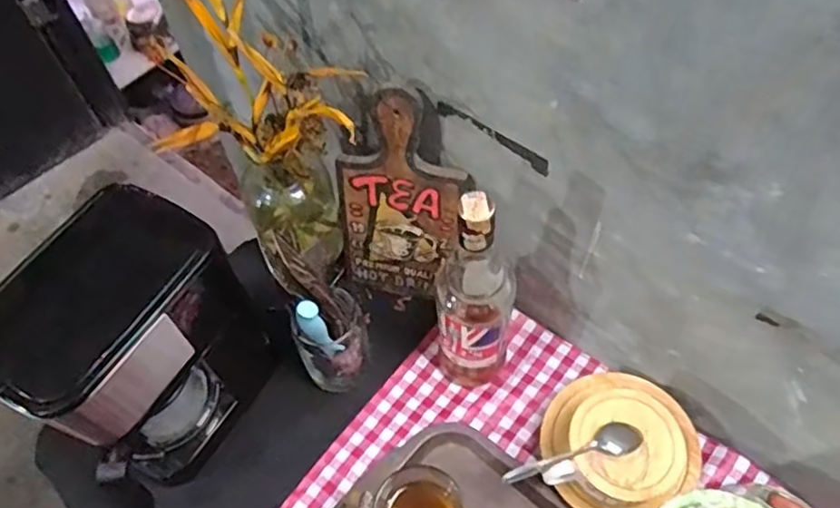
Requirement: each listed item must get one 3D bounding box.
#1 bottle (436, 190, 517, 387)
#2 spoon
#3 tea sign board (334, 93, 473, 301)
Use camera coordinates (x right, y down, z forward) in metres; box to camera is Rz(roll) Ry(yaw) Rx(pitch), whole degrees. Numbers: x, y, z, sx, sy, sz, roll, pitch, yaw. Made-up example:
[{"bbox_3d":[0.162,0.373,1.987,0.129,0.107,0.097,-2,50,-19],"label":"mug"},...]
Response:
[{"bbox_3d":[0.054,0.048,0.614,0.074,0.302,0.063,7,58,7],"label":"bottle"},{"bbox_3d":[0.140,0.186,0.574,0.126,0.030,0.028,-20,58,-10],"label":"spoon"},{"bbox_3d":[-0.020,-0.050,0.706,0.135,0.259,0.029,17,46,4],"label":"tea sign board"}]

